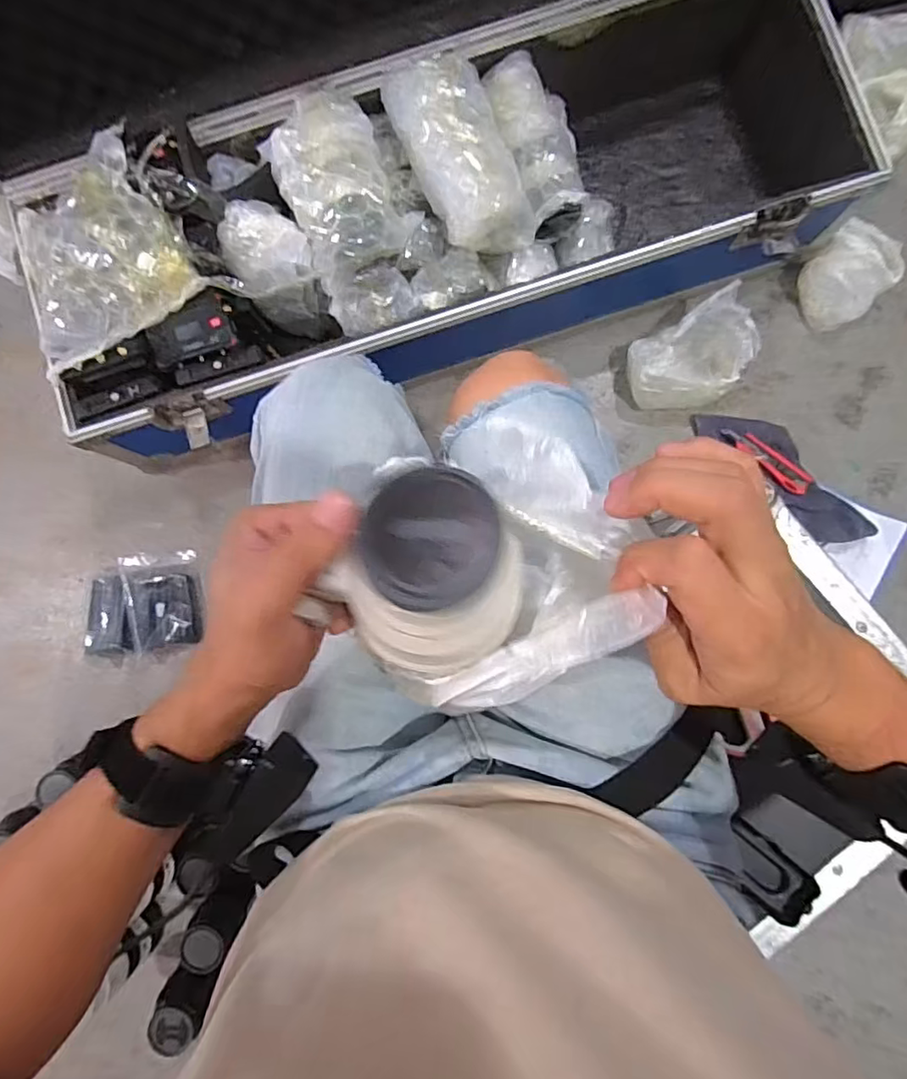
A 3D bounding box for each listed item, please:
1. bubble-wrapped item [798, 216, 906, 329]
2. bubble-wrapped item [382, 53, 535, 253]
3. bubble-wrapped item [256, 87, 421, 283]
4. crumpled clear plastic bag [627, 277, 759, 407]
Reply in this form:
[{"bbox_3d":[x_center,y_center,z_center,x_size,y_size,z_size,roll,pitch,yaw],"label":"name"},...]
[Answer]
[{"bbox_3d":[0.626,-0.423,0.918,0.121,0.090,0.149,44,88,4],"label":"bubble-wrapped item"},{"bbox_3d":[0.009,-0.512,0.768,0.130,0.095,0.241,-23,85,0],"label":"bubble-wrapped item"},{"bbox_3d":[-0.147,-0.462,0.743,0.146,0.078,0.226,-27,85,-1],"label":"bubble-wrapped item"},{"bbox_3d":[0.368,-0.277,0.896,0.177,0.116,0.129,-24,85,0],"label":"crumpled clear plastic bag"}]

